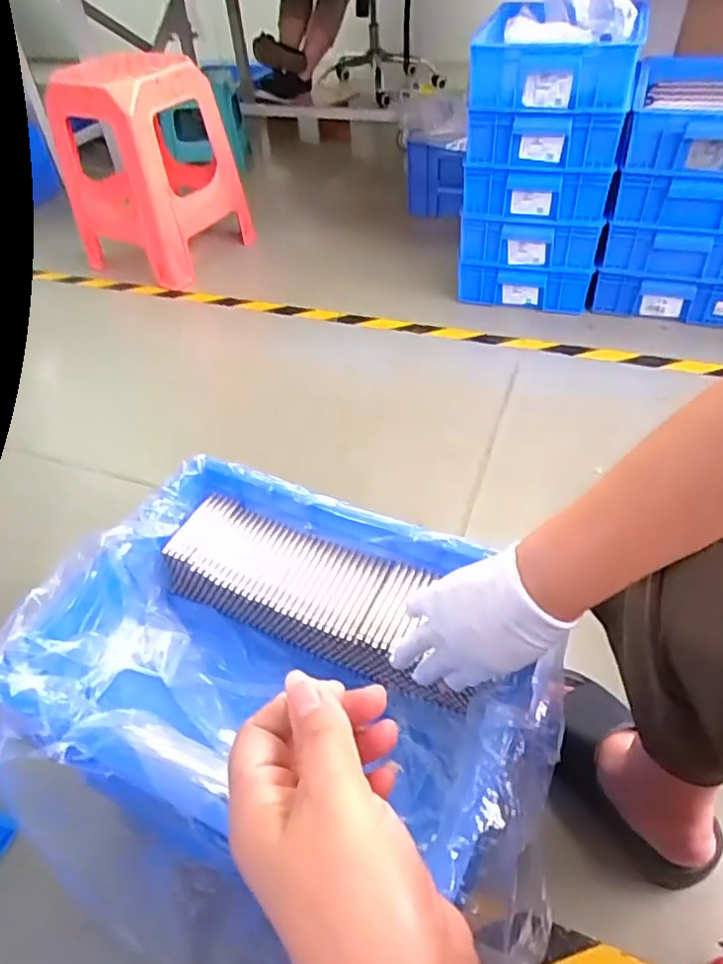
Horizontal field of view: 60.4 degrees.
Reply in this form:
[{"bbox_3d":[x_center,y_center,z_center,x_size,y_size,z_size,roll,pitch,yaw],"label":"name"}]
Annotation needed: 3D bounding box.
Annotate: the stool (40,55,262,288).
[{"bbox_3d":[-0.511,-0.791,1.553,0.285,0.460,0.327,22,50,25],"label":"stool"}]

